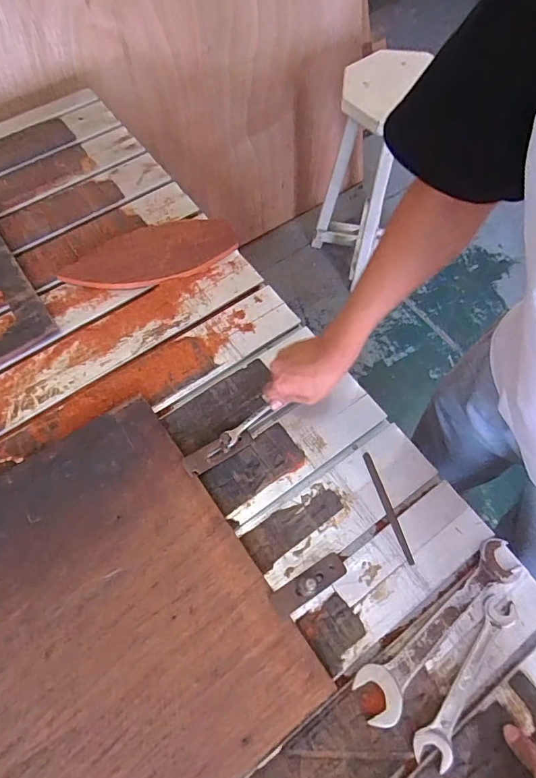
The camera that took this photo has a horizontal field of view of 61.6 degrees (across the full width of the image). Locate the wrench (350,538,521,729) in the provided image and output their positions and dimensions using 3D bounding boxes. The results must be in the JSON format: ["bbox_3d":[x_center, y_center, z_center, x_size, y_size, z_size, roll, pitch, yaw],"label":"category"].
[{"bbox_3d":[0.202,0.272,0.518,0.248,0.011,0.053,-36,70,-15],"label":"wrench"}]

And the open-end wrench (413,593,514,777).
[{"bbox_3d":[0.222,0.317,0.499,0.038,0.006,0.192,34,69,15],"label":"open-end wrench"}]

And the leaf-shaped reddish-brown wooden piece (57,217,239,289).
[{"bbox_3d":[-0.195,-0.230,0.750,0.279,0.024,0.119,-17,66,-8],"label":"leaf-shaped reddish-brown wooden piece"}]

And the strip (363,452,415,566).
[{"bbox_3d":[0.156,0.152,0.585,0.011,0.005,0.146,-16,66,-8],"label":"strip"}]

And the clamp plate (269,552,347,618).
[{"bbox_3d":[0.050,0.231,0.537,0.097,0.019,0.029,-29,68,-13],"label":"clamp plate"}]

